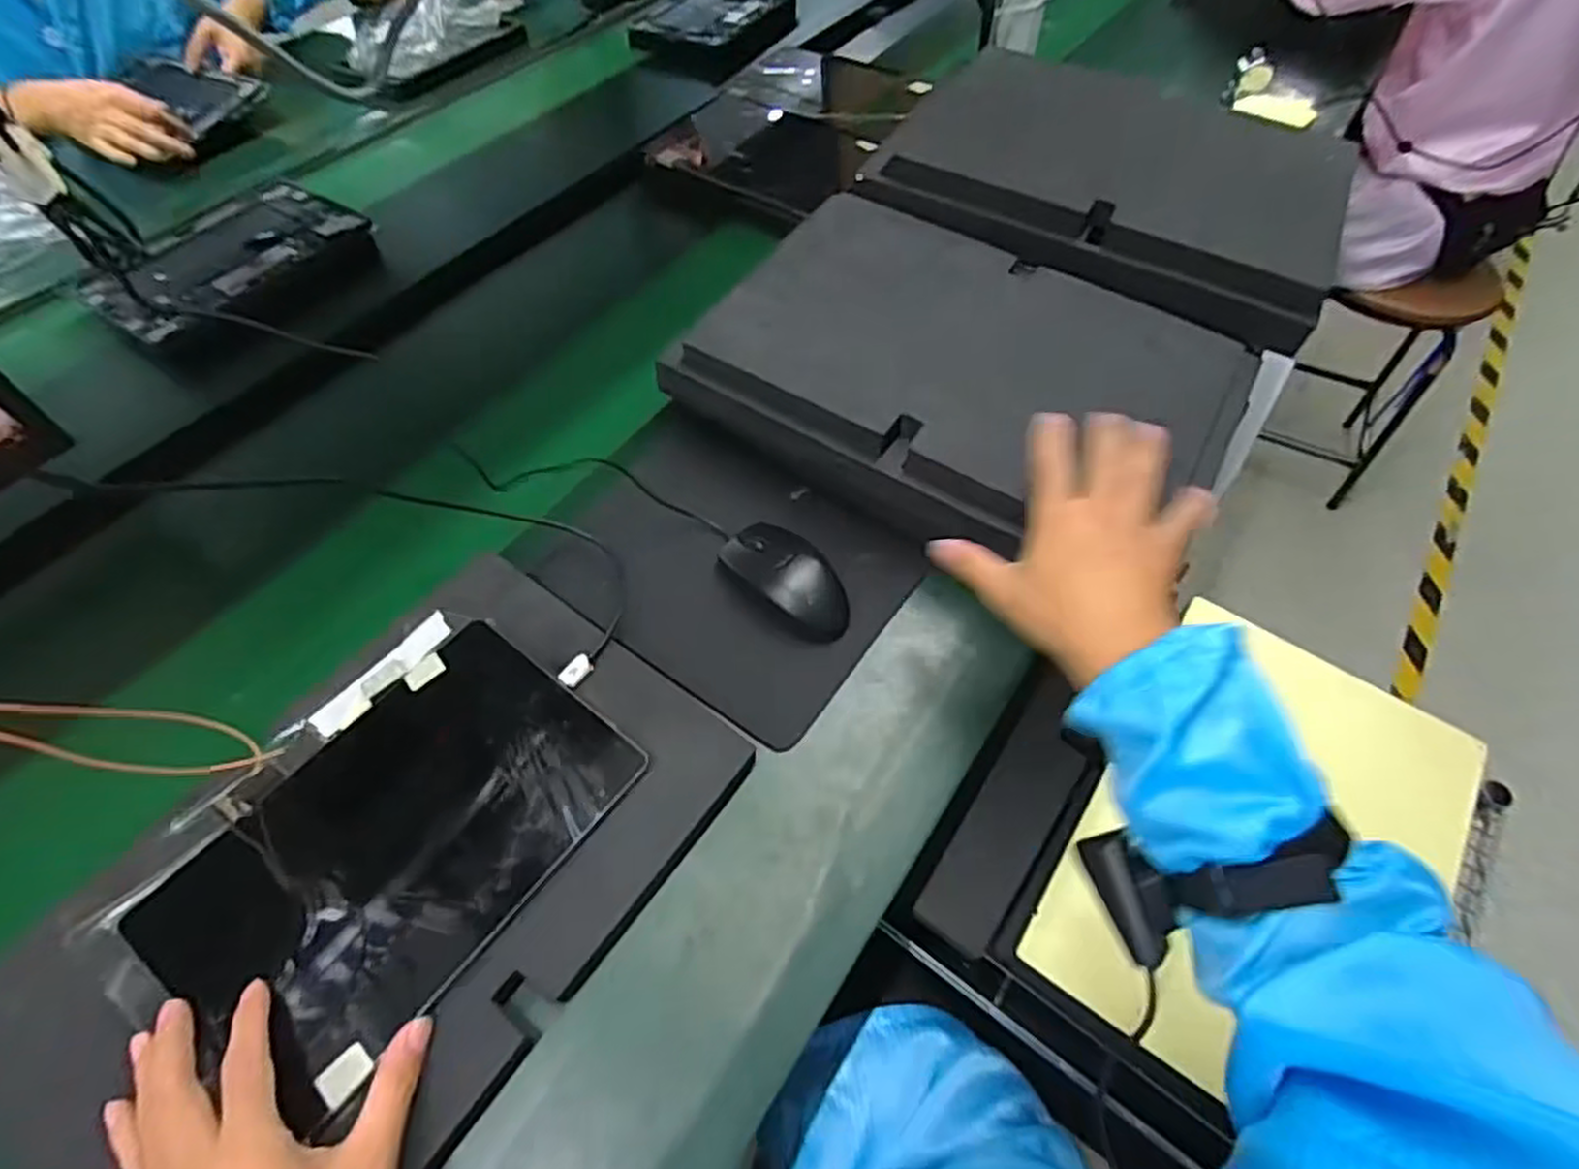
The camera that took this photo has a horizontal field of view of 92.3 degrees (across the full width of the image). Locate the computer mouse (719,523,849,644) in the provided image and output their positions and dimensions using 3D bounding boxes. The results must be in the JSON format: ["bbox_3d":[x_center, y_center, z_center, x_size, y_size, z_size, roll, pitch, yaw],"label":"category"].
[{"bbox_3d":[0.000,-0.004,0.597,0.117,0.037,0.059,39,64,22],"label":"computer mouse"}]

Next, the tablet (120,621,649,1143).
[{"bbox_3d":[-0.227,0.146,0.453,0.165,0.015,0.244,32,61,17],"label":"tablet"}]

